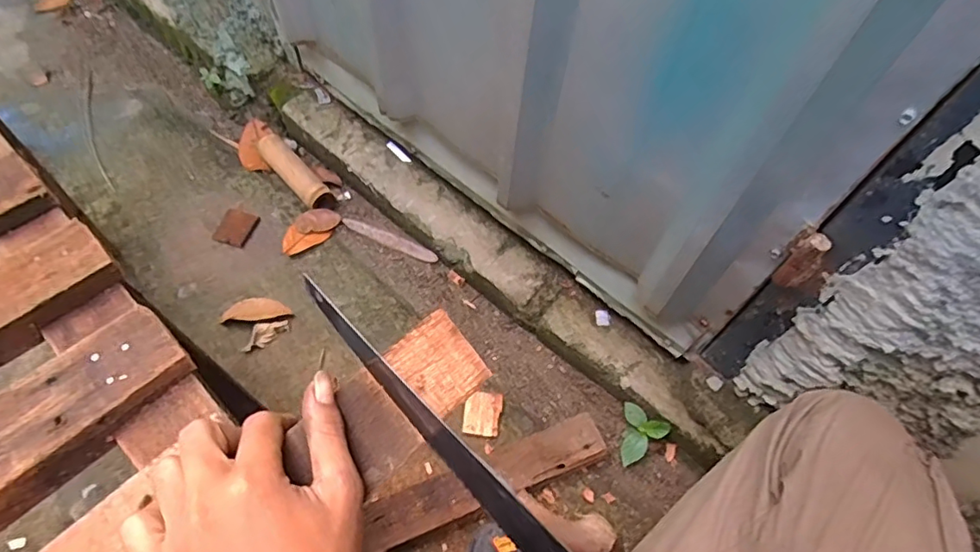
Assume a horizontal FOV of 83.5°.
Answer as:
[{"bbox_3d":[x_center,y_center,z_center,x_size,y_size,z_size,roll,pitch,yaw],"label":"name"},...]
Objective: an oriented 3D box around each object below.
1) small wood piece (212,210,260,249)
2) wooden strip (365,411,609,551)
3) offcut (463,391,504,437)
[{"bbox_3d":[-0.443,-0.085,0.960,0.060,0.008,0.066,18,71,4],"label":"small wood piece"},{"bbox_3d":[-0.002,0.265,0.715,0.327,0.019,0.061,-19,62,-15],"label":"wooden strip"},{"bbox_3d":[-0.012,0.203,0.799,0.051,0.020,0.064,9,59,1],"label":"offcut"}]

